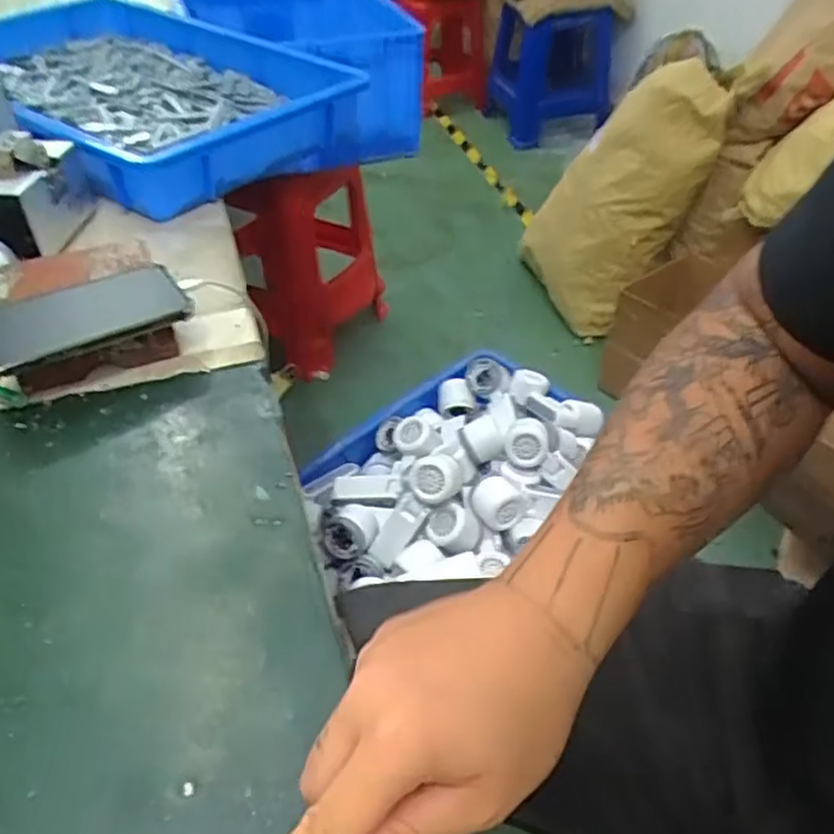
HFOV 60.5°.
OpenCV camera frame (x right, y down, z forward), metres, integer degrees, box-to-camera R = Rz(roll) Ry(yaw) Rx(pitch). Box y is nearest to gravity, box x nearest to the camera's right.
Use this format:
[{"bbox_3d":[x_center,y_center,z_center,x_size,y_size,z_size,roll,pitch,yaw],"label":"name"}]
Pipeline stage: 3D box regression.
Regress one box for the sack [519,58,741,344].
[{"bbox_3d":[0.512,-0.559,1.812,0.313,0.646,0.210,32,26,8],"label":"sack"}]

